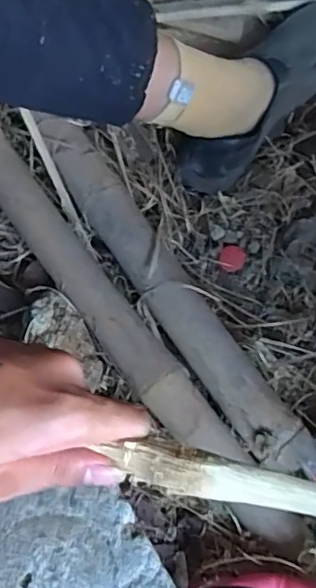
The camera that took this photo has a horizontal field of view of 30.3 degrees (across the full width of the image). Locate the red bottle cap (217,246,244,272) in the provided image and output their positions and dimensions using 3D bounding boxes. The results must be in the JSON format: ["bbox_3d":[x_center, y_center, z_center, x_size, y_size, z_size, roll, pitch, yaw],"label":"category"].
[{"bbox_3d":[0.086,-0.041,0.682,0.028,0.008,0.031,22,68,3],"label":"red bottle cap"}]

